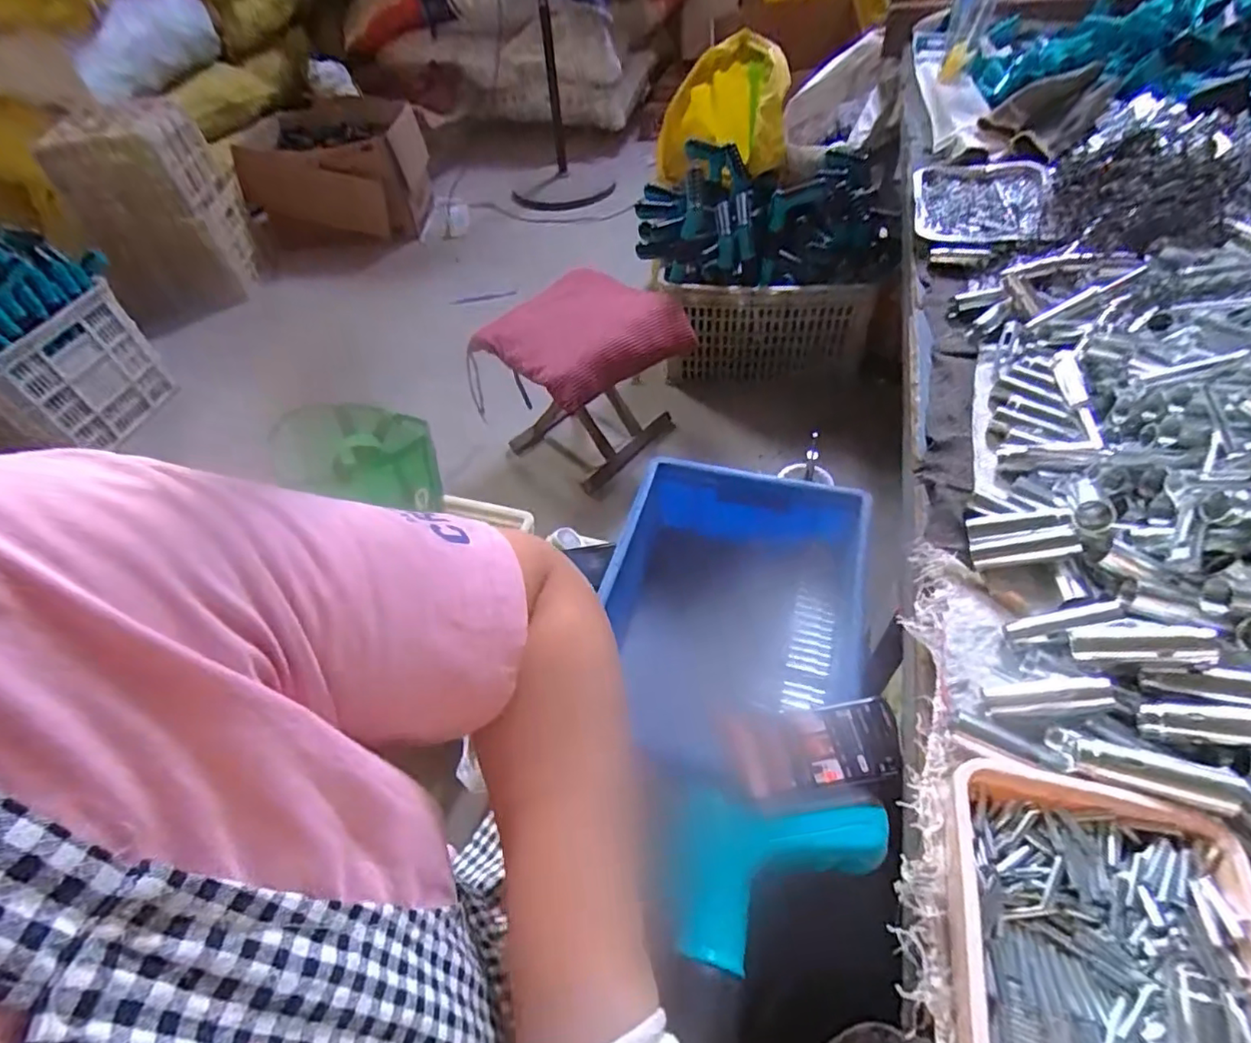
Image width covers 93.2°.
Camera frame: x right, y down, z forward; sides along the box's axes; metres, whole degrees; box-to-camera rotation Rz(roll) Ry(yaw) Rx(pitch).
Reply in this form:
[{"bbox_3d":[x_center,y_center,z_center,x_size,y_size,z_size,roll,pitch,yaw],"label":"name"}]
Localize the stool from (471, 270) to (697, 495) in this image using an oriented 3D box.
[{"bbox_3d":[-0.085,-0.316,1.367,0.376,0.340,0.317,-32,54,-20],"label":"stool"}]

